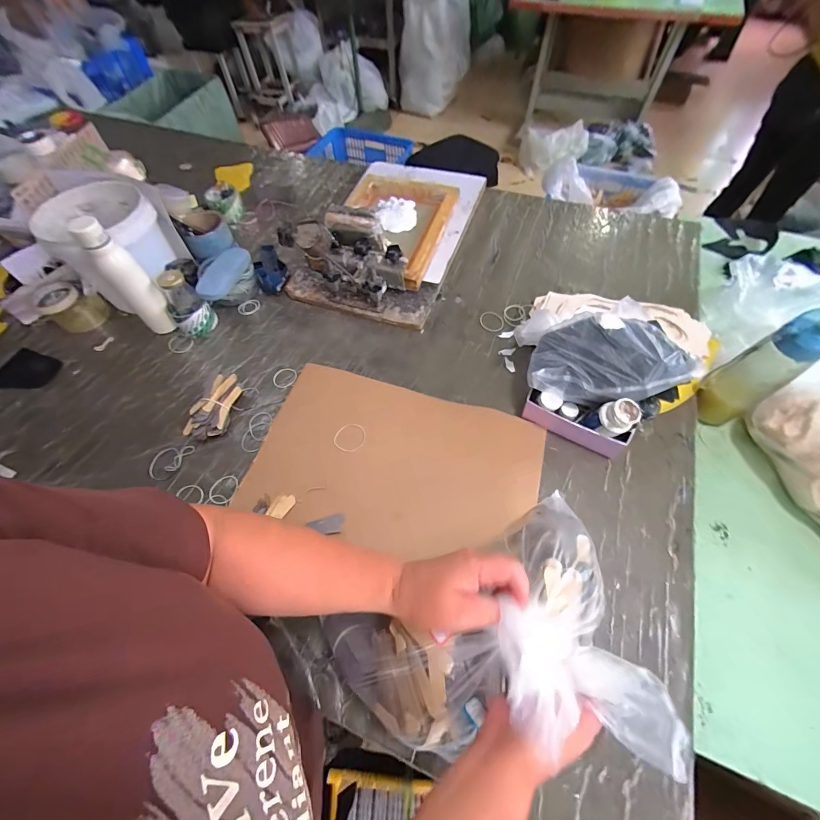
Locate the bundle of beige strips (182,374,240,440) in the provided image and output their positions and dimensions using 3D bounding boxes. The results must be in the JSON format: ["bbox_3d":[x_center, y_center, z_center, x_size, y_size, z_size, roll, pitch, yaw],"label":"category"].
[{"bbox_3d":[-0.366,-0.004,0.667,0.060,0.047,0.121,6,61,5],"label":"bundle of beige strips"}]

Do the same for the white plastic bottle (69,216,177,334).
[{"bbox_3d":[-0.556,-0.252,0.702,0.065,0.243,0.065,36,68,19],"label":"white plastic bottle"}]

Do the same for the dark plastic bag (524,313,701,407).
[{"bbox_3d":[0.310,-0.076,0.557,0.223,0.082,0.121,11,62,7],"label":"dark plastic bag"}]

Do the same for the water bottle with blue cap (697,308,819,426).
[{"bbox_3d":[0.559,-0.056,0.578,0.067,0.227,0.077,-28,64,-13],"label":"water bottle with blue cap"}]

